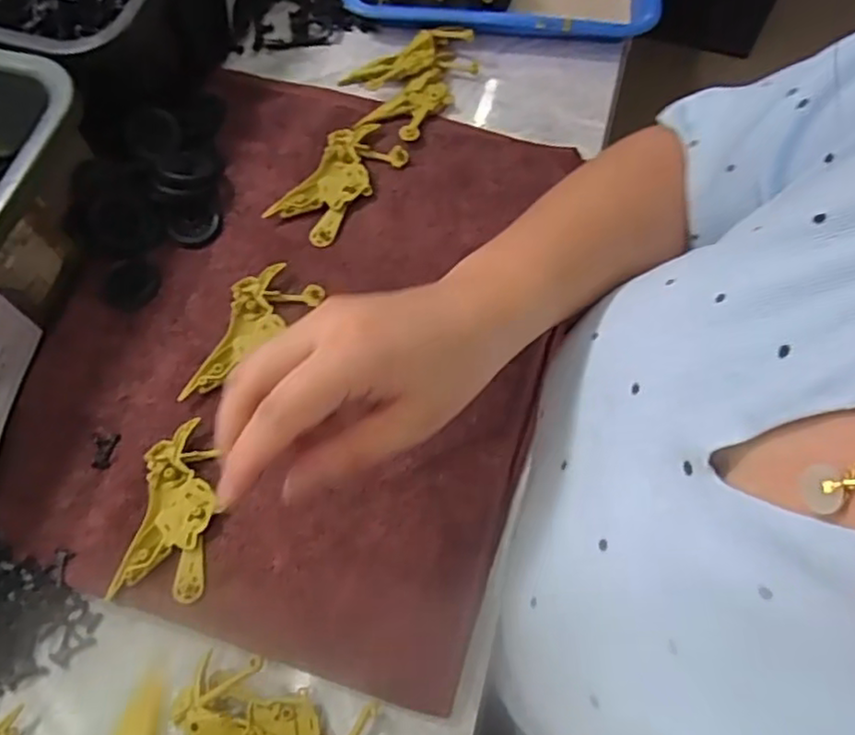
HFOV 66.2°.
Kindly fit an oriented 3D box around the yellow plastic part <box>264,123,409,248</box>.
[{"bbox_3d":[-0.065,-0.134,0.471,0.051,0.011,0.102,36,72,13],"label":"yellow plastic part"}]

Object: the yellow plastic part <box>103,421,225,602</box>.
[{"bbox_3d":[-0.147,0.082,0.385,0.050,0.010,0.099,4,69,1],"label":"yellow plastic part"}]

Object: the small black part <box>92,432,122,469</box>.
[{"bbox_3d":[-0.200,0.051,0.403,0.017,0.004,0.022,8,69,2],"label":"small black part"}]

